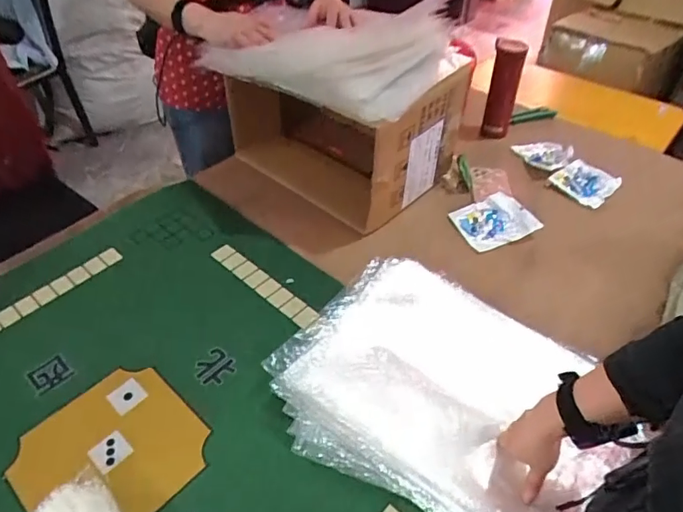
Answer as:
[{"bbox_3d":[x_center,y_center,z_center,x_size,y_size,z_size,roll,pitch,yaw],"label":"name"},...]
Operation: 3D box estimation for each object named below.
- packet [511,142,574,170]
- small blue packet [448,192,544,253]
[{"bbox_3d":[0.460,-0.239,1.134,0.116,0.024,0.090,27,50,24],"label":"packet"},{"bbox_3d":[0.296,-0.069,0.975,0.132,0.012,0.112,-26,63,-1],"label":"small blue packet"}]

